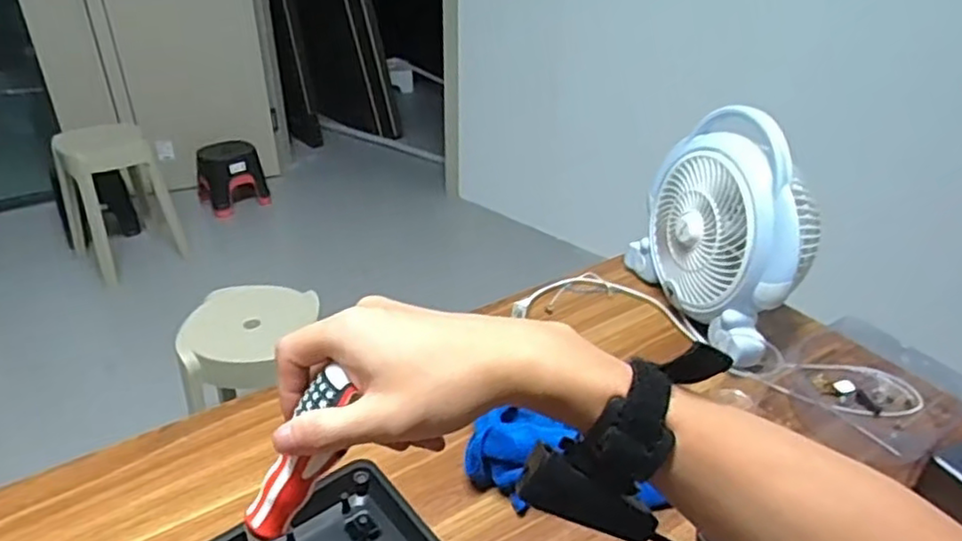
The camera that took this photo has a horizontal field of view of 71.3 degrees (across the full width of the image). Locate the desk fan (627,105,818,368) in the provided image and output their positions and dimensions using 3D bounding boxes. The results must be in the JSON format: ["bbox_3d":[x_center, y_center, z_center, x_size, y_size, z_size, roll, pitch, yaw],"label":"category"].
[{"bbox_3d":[0.302,-0.052,0.815,0.120,0.243,0.270,-11,33,-18],"label":"desk fan"}]

